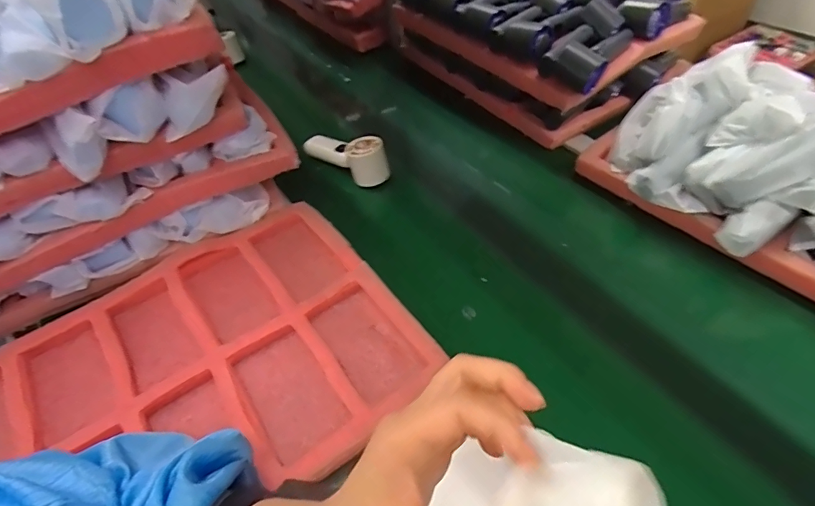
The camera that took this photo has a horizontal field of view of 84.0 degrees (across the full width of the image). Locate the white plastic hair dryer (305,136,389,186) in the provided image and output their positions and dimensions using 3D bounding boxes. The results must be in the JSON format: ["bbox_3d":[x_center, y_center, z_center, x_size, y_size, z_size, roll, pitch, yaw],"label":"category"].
[{"bbox_3d":[-0.097,-0.156,0.700,0.146,0.053,0.050,28,56,27],"label":"white plastic hair dryer"}]

